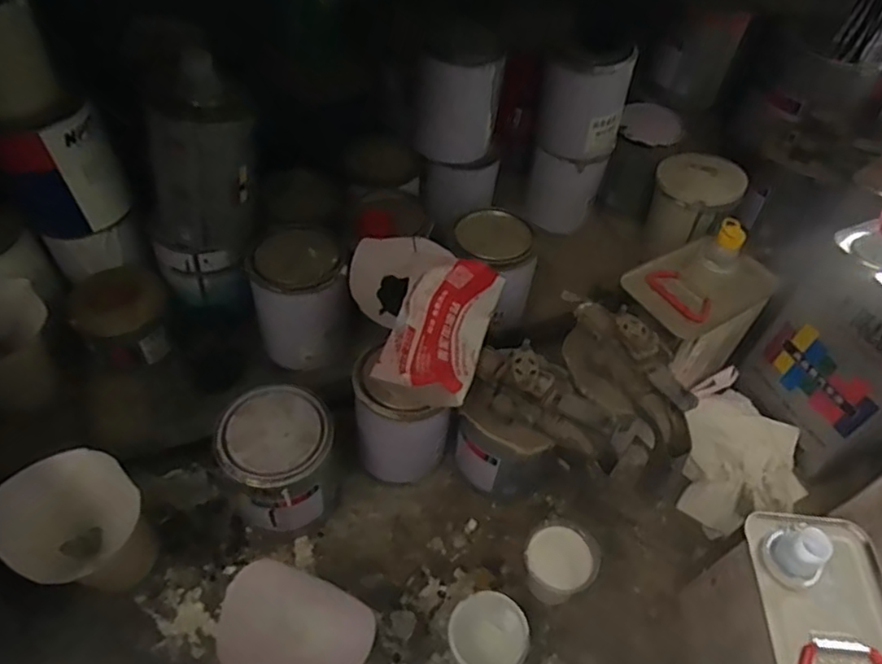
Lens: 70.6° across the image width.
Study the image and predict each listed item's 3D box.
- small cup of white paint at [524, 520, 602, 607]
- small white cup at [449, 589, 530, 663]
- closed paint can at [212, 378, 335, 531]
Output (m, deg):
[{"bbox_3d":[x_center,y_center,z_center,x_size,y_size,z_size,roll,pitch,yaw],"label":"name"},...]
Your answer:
[{"bbox_3d":[0.115,0.233,0.617,0.068,0.079,0.058,19,52,12],"label":"small cup of white paint"},{"bbox_3d":[0.040,0.284,0.576,0.069,0.072,0.063,2,51,-2],"label":"small white cup"},{"bbox_3d":[-0.157,0.133,0.626,0.101,0.160,0.094,2,51,-2],"label":"closed paint can"}]

